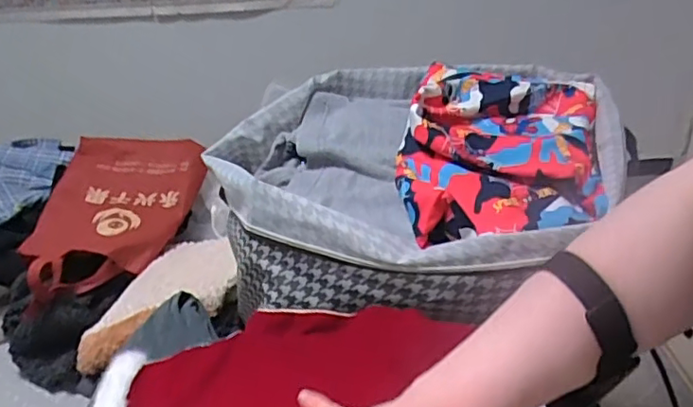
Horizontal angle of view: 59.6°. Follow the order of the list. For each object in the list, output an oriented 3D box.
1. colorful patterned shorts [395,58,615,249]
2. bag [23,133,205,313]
[{"bbox_3d":[0.205,-0.085,0.821,0.260,0.079,0.412,5,33,14],"label":"colorful patterned shorts"},{"bbox_3d":[-0.511,0.023,1.336,0.310,0.092,0.503,6,46,-2],"label":"bag"}]

